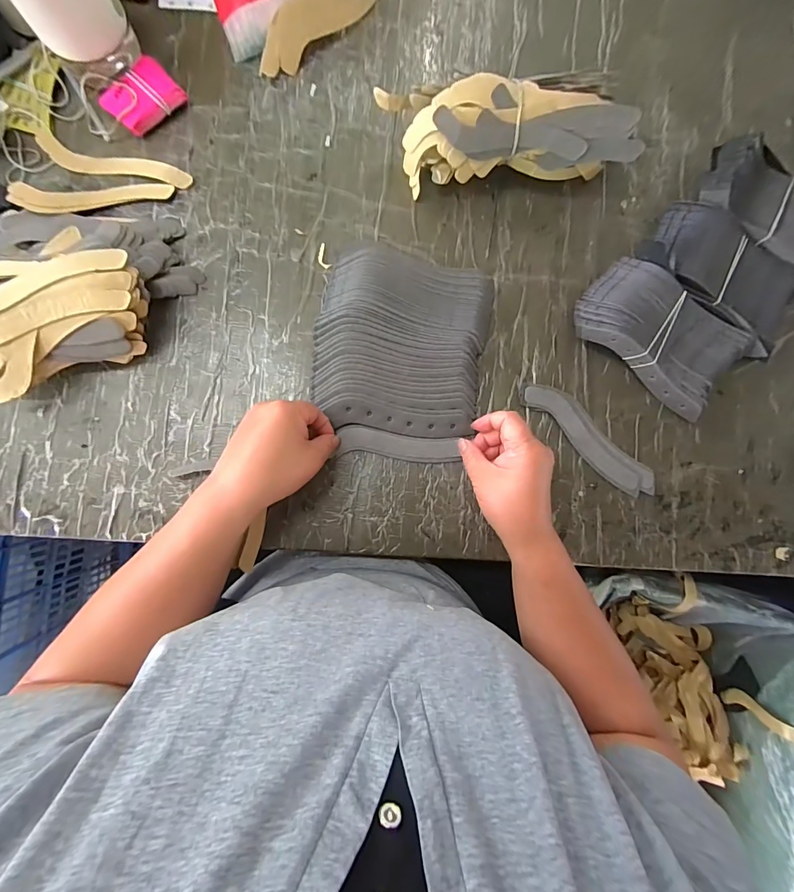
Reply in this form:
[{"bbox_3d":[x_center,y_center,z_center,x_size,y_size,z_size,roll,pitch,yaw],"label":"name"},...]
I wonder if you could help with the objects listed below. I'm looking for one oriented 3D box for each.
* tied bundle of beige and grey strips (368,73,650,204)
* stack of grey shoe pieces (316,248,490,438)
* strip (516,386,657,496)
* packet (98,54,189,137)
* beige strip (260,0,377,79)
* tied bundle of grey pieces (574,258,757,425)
[{"bbox_3d":[0.112,-0.317,0.396,0.254,0.076,0.077,-1,87,-4],"label":"tied bundle of beige and grey strips"},{"bbox_3d":[0.007,-0.108,0.393,0.169,0.027,0.184,10,86,-3],"label":"stack of grey shoe pieces"},{"bbox_3d":[0.203,-0.009,0.413,0.168,0.009,0.040,42,91,0],"label":"strip"},{"bbox_3d":[-0.260,-0.359,0.400,0.050,0.020,0.072,41,85,-1],"label":"packet"},{"bbox_3d":[-0.084,-0.463,0.416,0.164,0.011,0.044,-46,129,-5],"label":"beige strip"},{"bbox_3d":[0.277,-0.117,0.411,0.176,0.040,0.102,36,85,-1],"label":"tied bundle of grey pieces"}]

